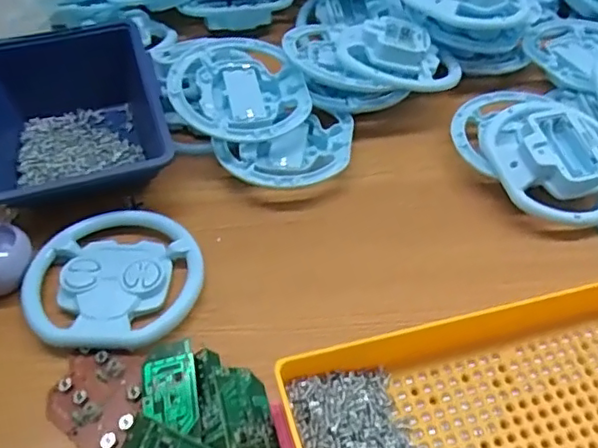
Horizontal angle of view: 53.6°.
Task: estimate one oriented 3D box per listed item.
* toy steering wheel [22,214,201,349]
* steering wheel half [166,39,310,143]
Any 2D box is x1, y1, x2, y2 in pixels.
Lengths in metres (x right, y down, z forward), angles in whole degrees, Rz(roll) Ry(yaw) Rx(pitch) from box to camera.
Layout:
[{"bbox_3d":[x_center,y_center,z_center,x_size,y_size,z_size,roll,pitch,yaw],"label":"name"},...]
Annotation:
[{"bbox_3d":[-0.111,0.033,0.363,0.101,0.016,0.096,0,49,0],"label":"toy steering wheel"},{"bbox_3d":[-0.045,-0.096,0.443,0.096,0.031,0.101,0,49,0],"label":"steering wheel half"}]

